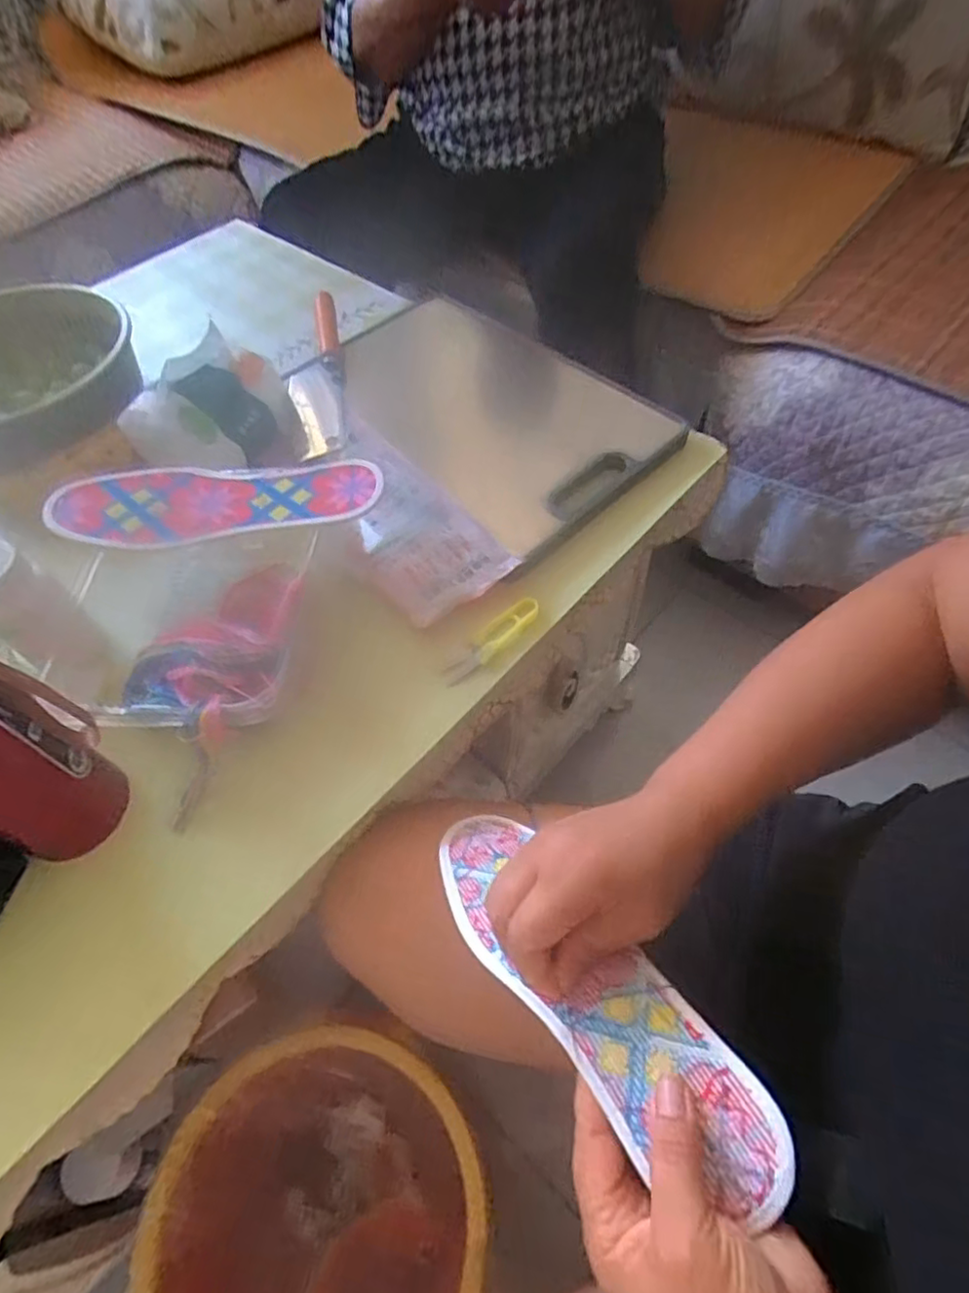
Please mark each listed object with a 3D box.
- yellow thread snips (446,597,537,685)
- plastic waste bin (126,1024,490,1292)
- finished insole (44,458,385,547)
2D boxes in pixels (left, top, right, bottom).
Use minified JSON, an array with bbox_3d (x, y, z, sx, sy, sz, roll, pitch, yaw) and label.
[{"bbox_3d":[0.006,-0.005,0.465,0.092,0.004,0.020,-40,80,-23],"label":"yellow thread snips"},{"bbox_3d":[-0.122,0.472,0.532,0.232,0.199,0.239,-1,56,2],"label":"plastic waste bin"},{"bbox_3d":[-0.202,-0.111,0.473,0.245,0.009,0.080,-3,56,0],"label":"finished insole"}]

